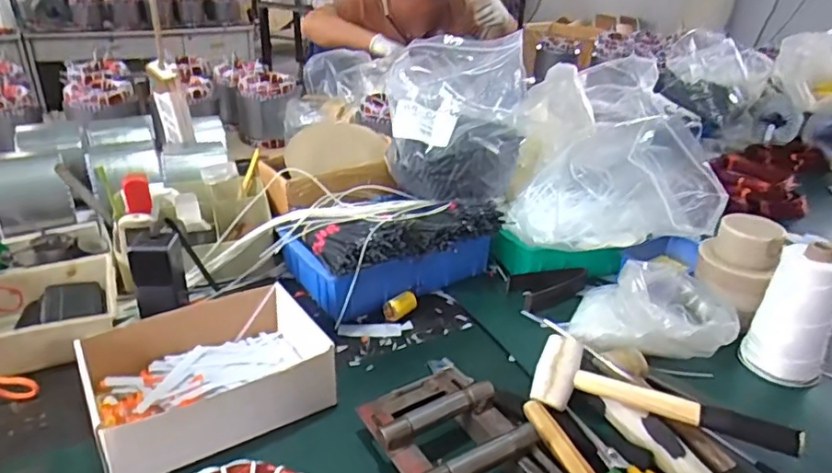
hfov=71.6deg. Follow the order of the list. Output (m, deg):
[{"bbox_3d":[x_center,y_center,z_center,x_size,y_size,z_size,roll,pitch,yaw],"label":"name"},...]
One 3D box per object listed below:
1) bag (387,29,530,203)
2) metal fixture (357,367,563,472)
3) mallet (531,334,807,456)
[{"bbox_3d":[0.064,-0.193,0.932,0.218,0.221,0.155,2,27,0],"label":"bag"},{"bbox_3d":[0.043,0.207,0.579,0.141,0.045,0.190,-15,32,-30],"label":"metal fixture"},{"bbox_3d":[0.260,0.173,0.625,0.258,0.043,0.079,12,29,19],"label":"mallet"}]

